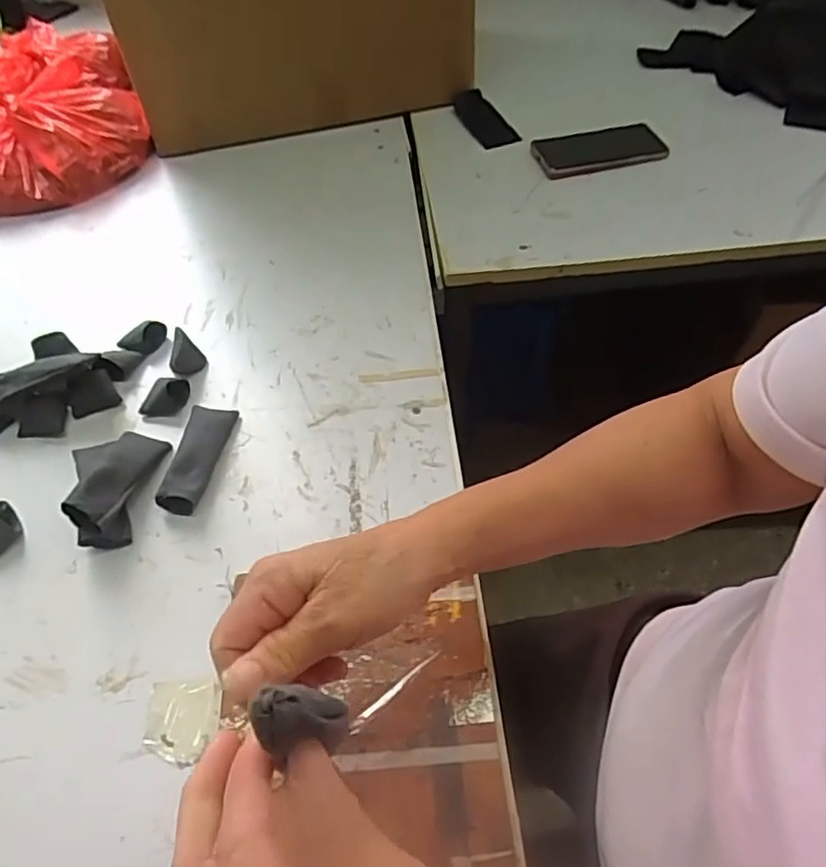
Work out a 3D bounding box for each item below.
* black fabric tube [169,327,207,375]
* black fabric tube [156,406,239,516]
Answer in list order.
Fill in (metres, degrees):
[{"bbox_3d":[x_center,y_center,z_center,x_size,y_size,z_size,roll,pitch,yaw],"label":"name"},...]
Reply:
[{"bbox_3d":[-0.217,-0.075,0.606,0.025,0.032,0.033,13,55,10],"label":"black fabric tube"},{"bbox_3d":[-0.184,0.016,0.543,0.039,0.023,0.108,4,54,4],"label":"black fabric tube"}]

